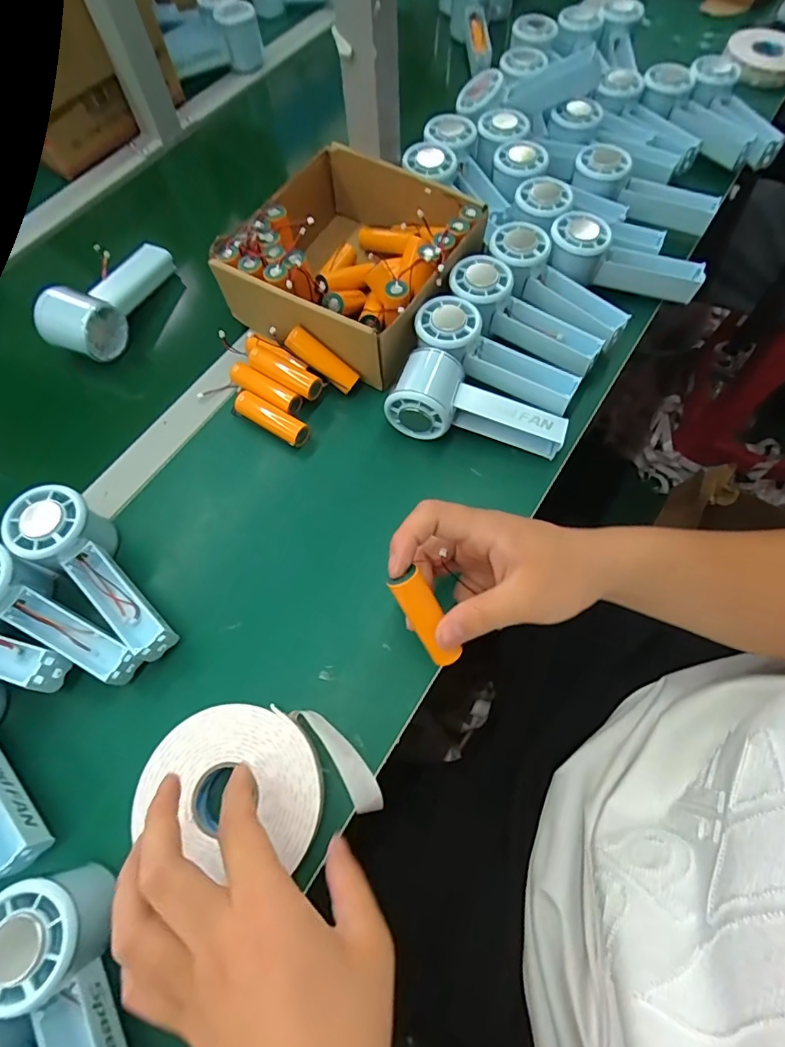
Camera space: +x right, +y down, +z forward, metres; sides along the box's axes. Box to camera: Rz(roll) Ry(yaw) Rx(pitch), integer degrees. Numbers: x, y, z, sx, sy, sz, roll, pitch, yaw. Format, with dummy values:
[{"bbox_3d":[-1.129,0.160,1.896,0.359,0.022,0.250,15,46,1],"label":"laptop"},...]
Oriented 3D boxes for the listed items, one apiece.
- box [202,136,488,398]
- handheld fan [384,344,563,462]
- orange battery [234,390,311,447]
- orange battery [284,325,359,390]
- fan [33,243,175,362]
[{"bbox_3d":[-0.039,-0.252,0.480,0.199,0.070,0.205,27,69,14],"label":"box"},{"bbox_3d":[0.073,-0.097,0.417,0.147,0.048,0.062,19,68,11],"label":"handheld fan"},{"bbox_3d":[-0.109,-0.095,0.448,0.073,0.020,0.023,30,70,15],"label":"orange battery"},{"bbox_3d":[-0.063,-0.150,0.449,0.071,0.014,0.020,35,69,-11],"label":"orange battery"},{"bbox_3d":[-0.292,-0.234,0.501,0.073,0.044,0.147,17,67,10],"label":"fan"}]

